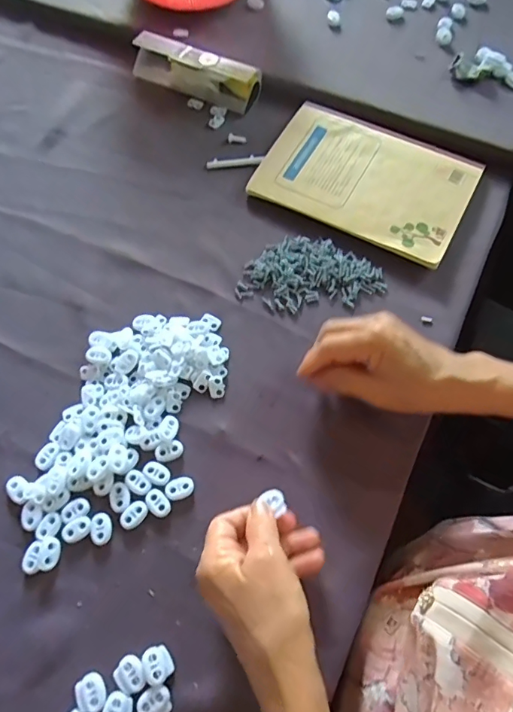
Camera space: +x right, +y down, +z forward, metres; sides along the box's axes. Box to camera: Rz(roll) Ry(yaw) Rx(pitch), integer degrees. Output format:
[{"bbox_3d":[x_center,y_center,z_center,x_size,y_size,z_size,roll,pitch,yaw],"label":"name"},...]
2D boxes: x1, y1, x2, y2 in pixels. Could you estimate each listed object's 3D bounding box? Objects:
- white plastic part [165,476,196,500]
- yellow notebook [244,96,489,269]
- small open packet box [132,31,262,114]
[{"bbox_3d":[-0.061,0.104,0.376,0.023,0.004,0.016,-28,68,-10],"label":"white plastic part"},{"bbox_3d":[0.110,-0.186,0.489,0.209,0.006,0.143,26,70,14],"label":"yellow notebook"},{"bbox_3d":[-0.072,-0.330,0.546,0.153,0.032,0.042,26,70,13],"label":"small open packet box"}]

